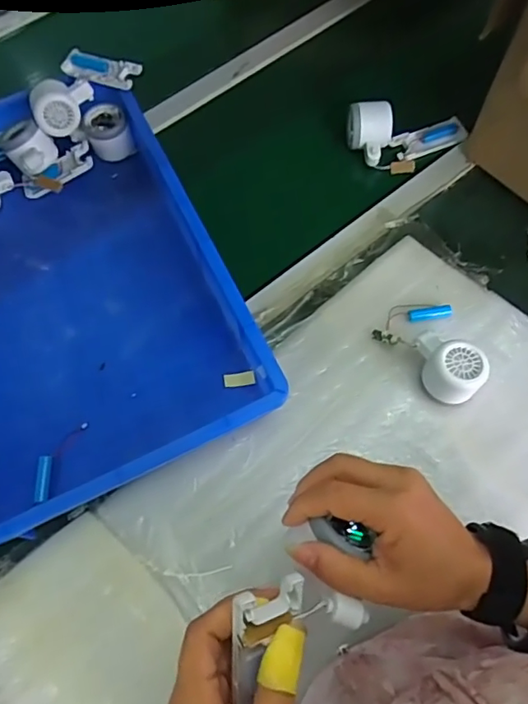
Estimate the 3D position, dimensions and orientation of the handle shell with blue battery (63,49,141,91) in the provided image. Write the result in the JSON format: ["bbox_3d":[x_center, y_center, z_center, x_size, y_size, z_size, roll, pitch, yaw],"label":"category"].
[{"bbox_3d":[-0.220,-0.377,0.704,0.104,0.015,0.050,16,69,8],"label":"handle shell with blue battery"}]

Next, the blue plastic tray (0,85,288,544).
[{"bbox_3d":[-0.252,-0.091,0.624,0.361,0.070,0.542,-25,69,-9],"label":"blue plastic tray"}]

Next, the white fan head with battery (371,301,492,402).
[{"bbox_3d":[0.194,-0.012,0.582,0.089,0.052,0.125,-36,71,-13],"label":"white fan head with battery"}]

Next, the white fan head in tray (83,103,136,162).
[{"bbox_3d":[-0.213,-0.301,0.723,0.055,0.050,0.054,-27,69,-9],"label":"white fan head in tray"}]

